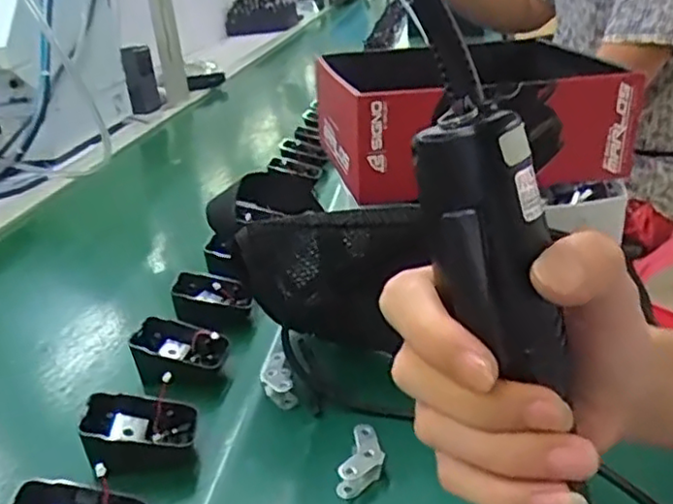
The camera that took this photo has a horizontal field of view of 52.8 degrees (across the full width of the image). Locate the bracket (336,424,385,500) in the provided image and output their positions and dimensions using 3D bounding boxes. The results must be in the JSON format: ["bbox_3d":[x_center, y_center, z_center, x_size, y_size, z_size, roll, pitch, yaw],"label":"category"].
[{"bbox_3d":[0.015,0.121,0.397,0.026,0.016,0.043,-4,26,6],"label":"bracket"}]

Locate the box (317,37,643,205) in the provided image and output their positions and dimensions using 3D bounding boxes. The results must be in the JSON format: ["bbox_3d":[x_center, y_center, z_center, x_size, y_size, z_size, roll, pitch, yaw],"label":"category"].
[{"bbox_3d":[0.111,-0.131,0.611,0.240,0.086,0.189,-11,26,-7],"label":"box"}]

